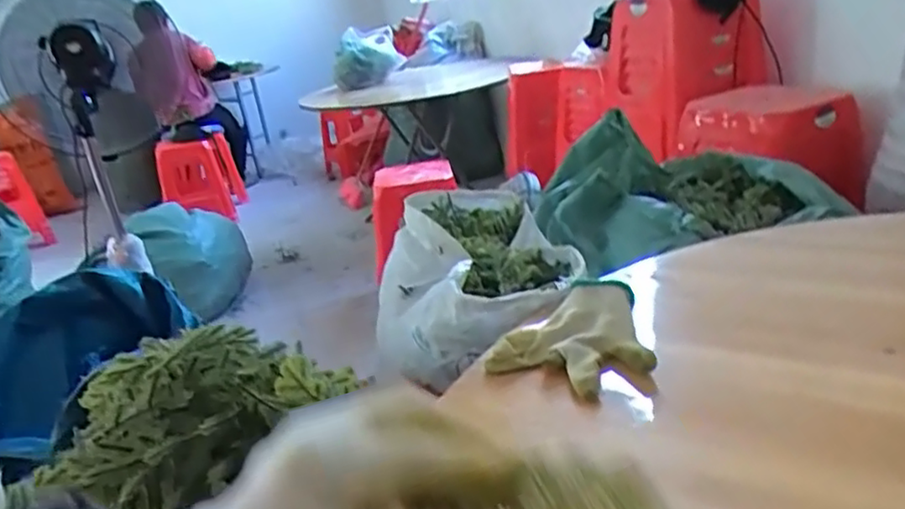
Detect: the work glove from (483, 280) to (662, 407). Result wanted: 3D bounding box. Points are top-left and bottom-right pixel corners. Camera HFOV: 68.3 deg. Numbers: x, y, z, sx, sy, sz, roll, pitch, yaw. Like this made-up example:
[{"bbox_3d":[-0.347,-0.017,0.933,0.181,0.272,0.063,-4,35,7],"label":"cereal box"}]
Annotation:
[{"bbox_3d":[0.131,0.080,0.627,0.135,0.044,0.155,13,28,43],"label":"work glove"}]

